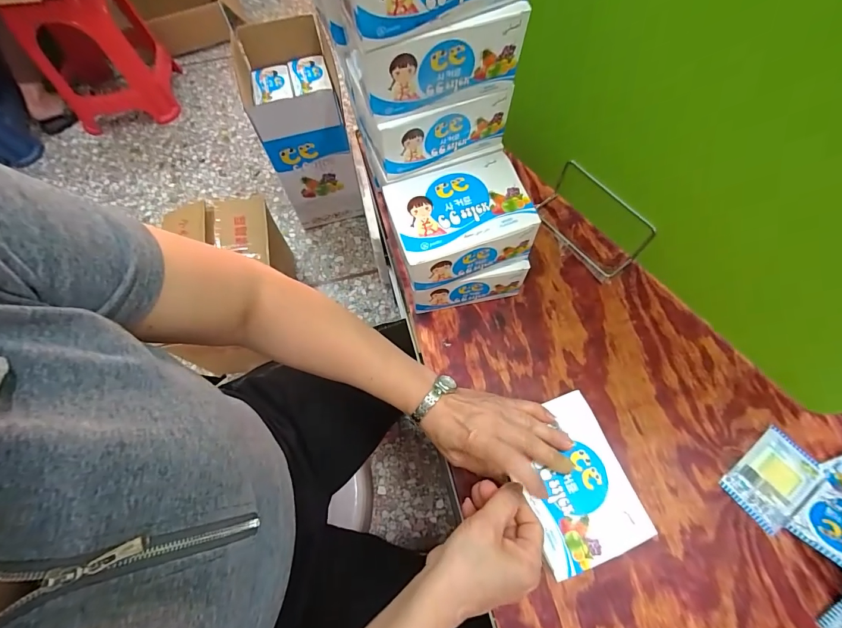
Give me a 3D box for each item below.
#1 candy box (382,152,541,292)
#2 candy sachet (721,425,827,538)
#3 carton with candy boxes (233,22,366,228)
[{"bbox_3d":[0.040,-0.103,0.426,0.141,0.066,0.104,-17,68,-6],"label":"candy box"},{"bbox_3d":[0.395,0.184,0.429,0.103,0.005,0.066,-35,72,-12],"label":"candy sachet"},{"bbox_3d":[-0.351,-0.560,1.176,0.227,0.455,0.376,-16,67,-5],"label":"carton with candy boxes"}]

